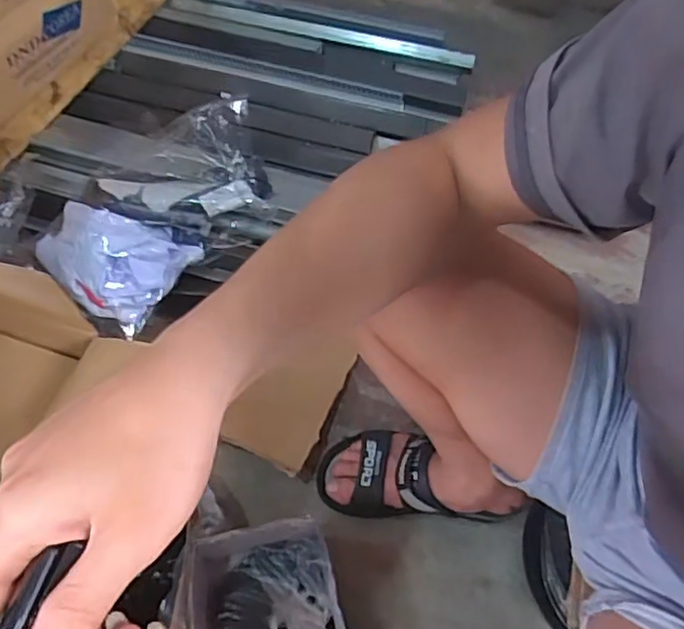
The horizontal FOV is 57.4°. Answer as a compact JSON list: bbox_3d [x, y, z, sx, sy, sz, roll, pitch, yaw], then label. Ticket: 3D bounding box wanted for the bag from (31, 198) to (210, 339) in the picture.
[{"bbox_3d":[-0.329,-0.091,0.868,0.213,0.101,0.154,29,62,16],"label":"bag"}]

